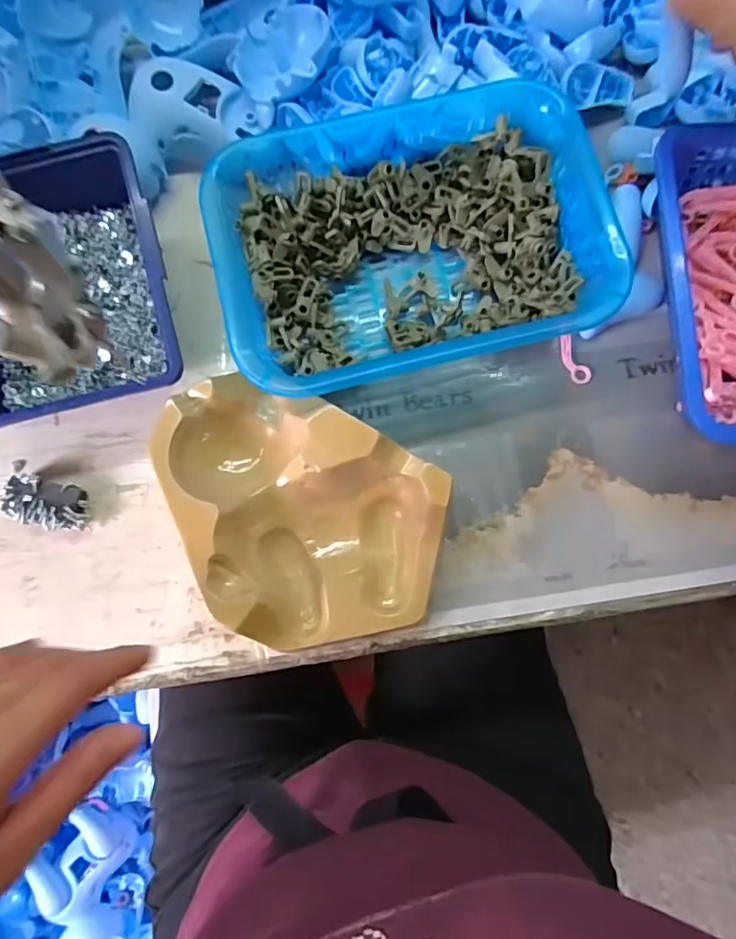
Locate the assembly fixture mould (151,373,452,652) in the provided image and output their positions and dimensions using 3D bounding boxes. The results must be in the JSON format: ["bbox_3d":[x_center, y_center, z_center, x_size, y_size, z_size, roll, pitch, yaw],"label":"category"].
[{"bbox_3d":[-0.048,0.029,0.349,0.188,0.055,0.136,30,82,6],"label":"assembly fixture mould"}]

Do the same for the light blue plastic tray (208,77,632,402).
[{"bbox_3d":[0.031,-0.160,0.374,0.261,0.053,0.184,-13,80,-2],"label":"light blue plastic tray"}]

